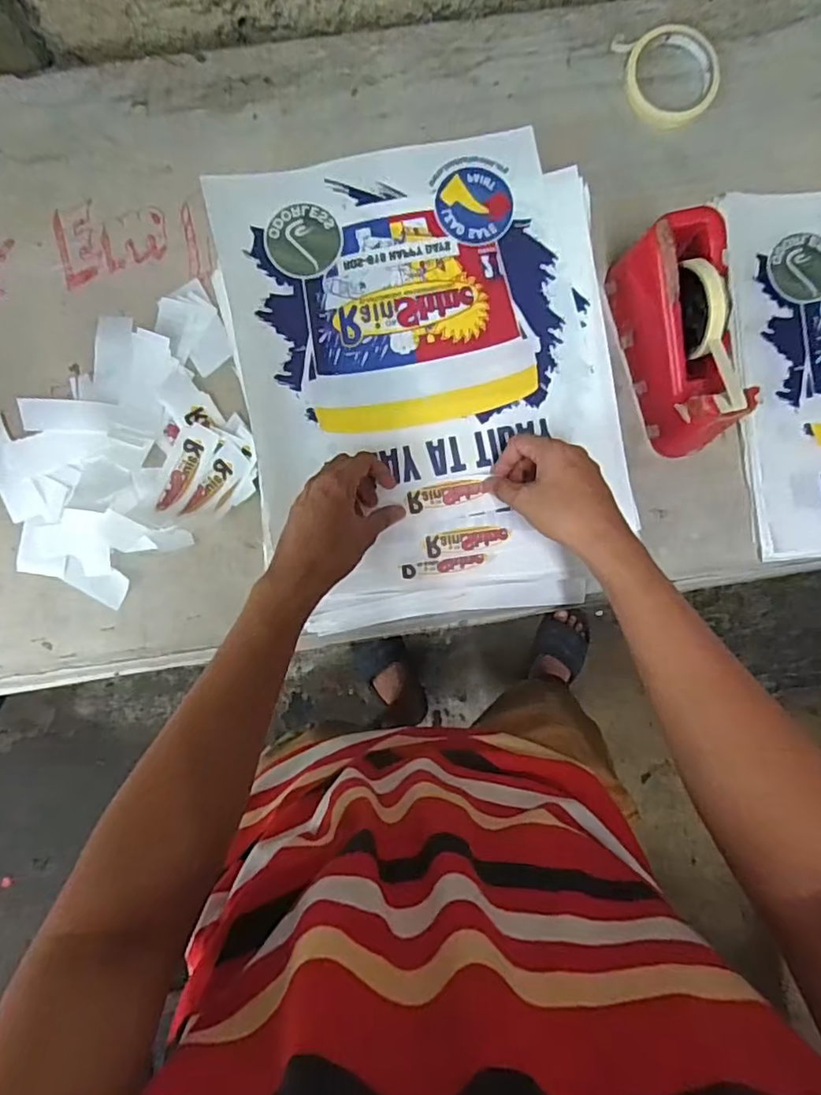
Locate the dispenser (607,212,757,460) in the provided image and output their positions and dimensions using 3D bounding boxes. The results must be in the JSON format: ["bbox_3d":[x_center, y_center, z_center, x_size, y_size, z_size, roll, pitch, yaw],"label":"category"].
[{"bbox_3d":[0.251,-0.192,0.560,0.080,0.103,0.202,-8,89,-2],"label":"dispenser"}]

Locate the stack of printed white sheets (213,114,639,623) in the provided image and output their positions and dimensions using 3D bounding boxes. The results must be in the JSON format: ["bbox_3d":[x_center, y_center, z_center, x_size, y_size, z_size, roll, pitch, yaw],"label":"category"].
[{"bbox_3d":[0.016,-0.156,0.589,0.350,0.060,0.454,-10,86,-3],"label":"stack of printed white sheets"}]

